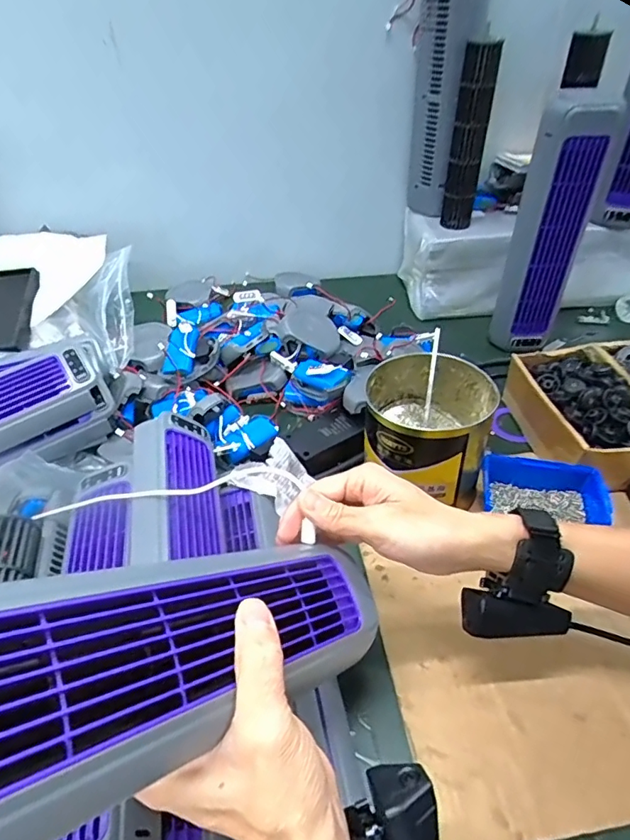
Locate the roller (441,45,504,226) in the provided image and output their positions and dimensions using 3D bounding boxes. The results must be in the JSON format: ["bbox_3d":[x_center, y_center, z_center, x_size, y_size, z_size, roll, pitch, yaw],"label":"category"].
[{"bbox_3d":[0.215,-0.390,0.726,0.046,0.222,0.033,5,43,7],"label":"roller"}]

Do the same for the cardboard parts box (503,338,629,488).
[{"bbox_3d":[0.346,-0.017,0.578,0.217,0.067,0.171,-6,43,-5],"label":"cardboard parts box"}]

